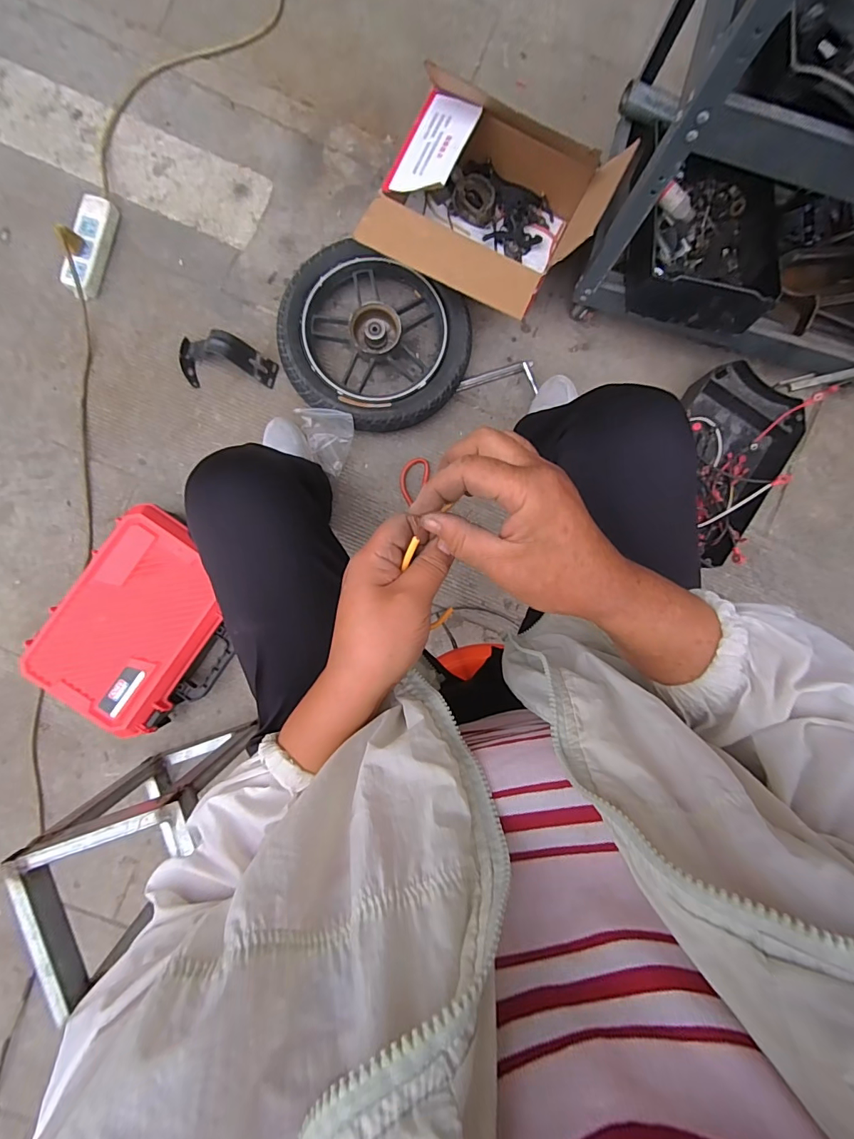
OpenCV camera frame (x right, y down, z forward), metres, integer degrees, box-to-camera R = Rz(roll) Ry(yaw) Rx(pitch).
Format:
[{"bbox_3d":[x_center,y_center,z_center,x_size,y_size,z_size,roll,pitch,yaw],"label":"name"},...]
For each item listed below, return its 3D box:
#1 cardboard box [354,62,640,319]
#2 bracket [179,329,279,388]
[{"bbox_3d":[0.115,-0.647,0.813,0.364,0.218,0.355,25,89,-2],"label":"cardboard box"},{"bbox_3d":[-0.397,-0.394,0.852,0.190,0.096,0.090,17,89,-2],"label":"bracket"}]

